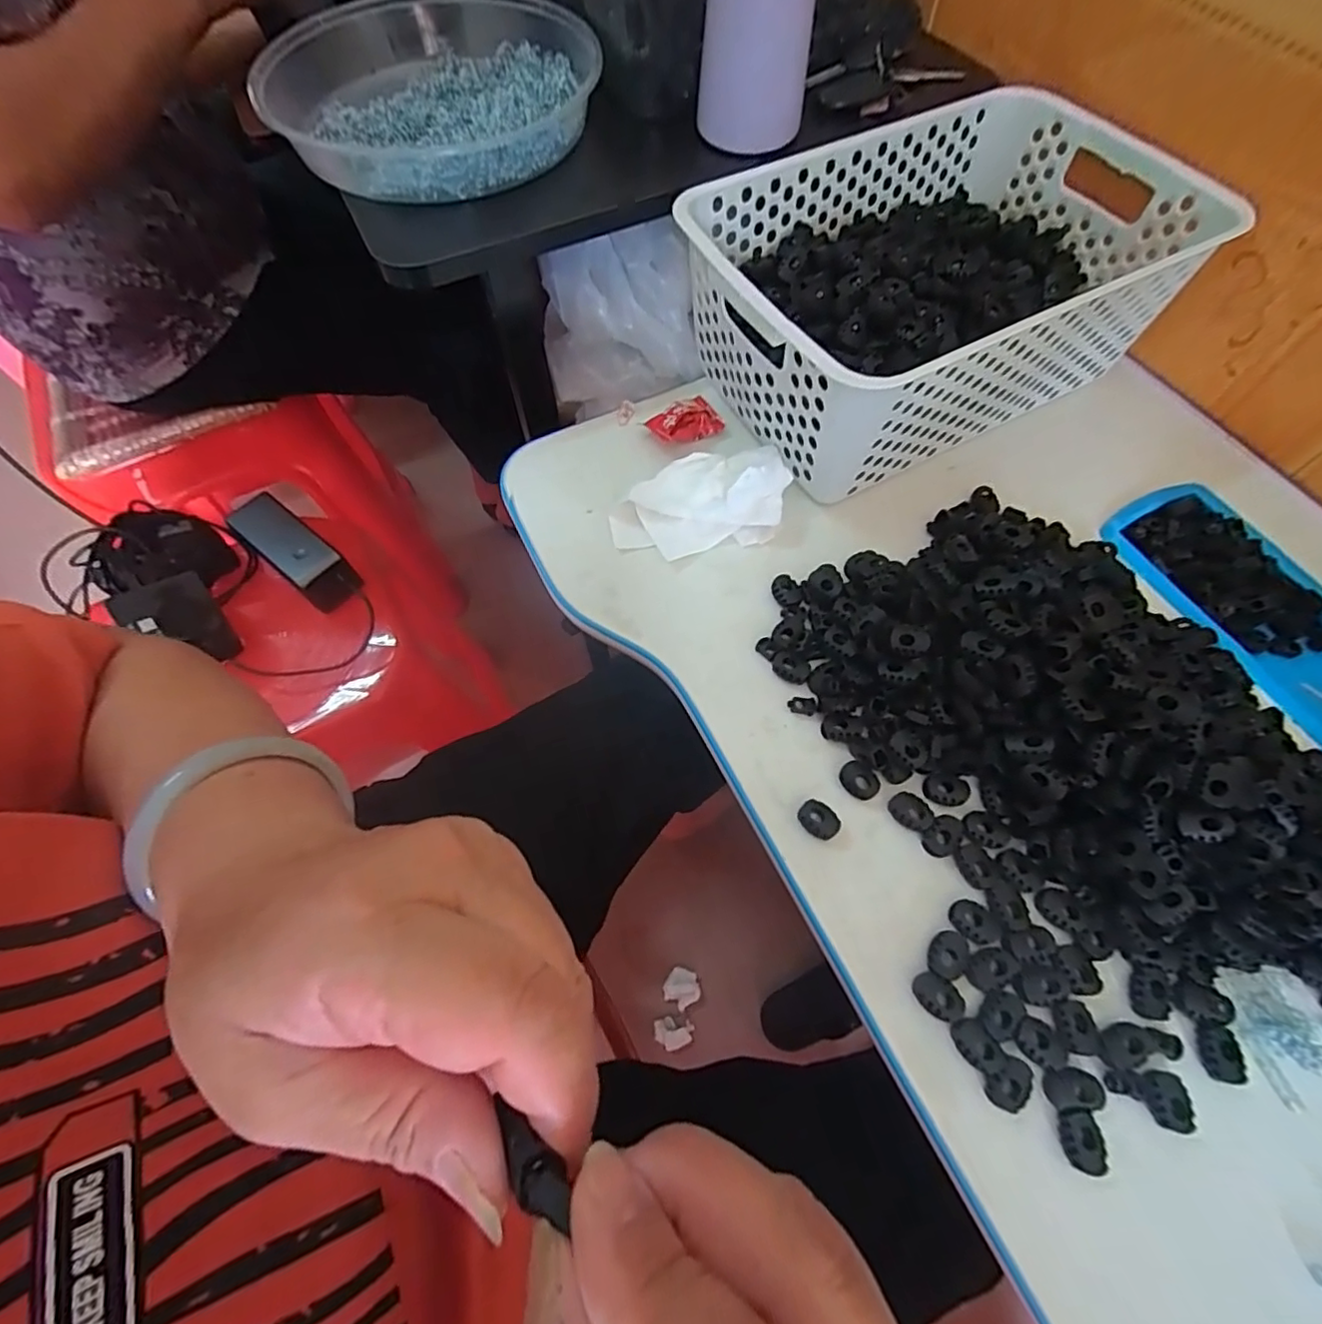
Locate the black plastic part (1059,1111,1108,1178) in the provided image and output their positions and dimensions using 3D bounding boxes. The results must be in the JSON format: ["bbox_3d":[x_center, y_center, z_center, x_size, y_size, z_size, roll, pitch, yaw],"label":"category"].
[{"bbox_3d":[0.180,0.204,0.259,0.015,0.007,0.021,-1,64,2],"label":"black plastic part"}]

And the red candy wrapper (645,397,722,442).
[{"bbox_3d":[0.015,-0.175,0.431,0.049,0.018,0.034,-31,67,-12],"label":"red candy wrapper"}]

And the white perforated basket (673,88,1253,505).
[{"bbox_3d":[0.182,-0.254,0.411,0.312,0.103,0.196,-28,66,-11],"label":"white perforated basket"}]

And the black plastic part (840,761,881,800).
[{"bbox_3d":[0.107,0.064,0.328,0.016,0.008,0.020,-29,67,-12],"label":"black plastic part"}]

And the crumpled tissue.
[{"bbox_3d":[0.024,-0.107,0.394,0.112,0.033,0.066,-13,64,-4],"label":"crumpled tissue"}]

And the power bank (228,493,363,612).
[{"bbox_3d":[-0.345,-0.104,0.576,0.142,0.041,0.047,37,71,18],"label":"power bank"}]

